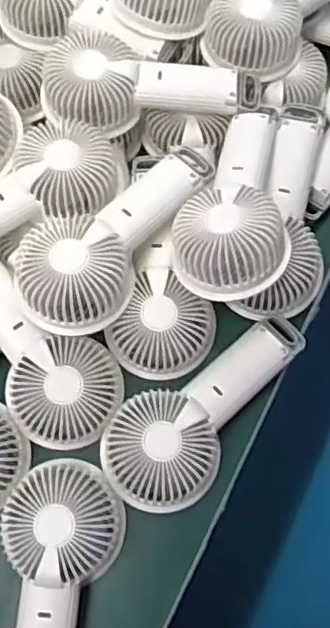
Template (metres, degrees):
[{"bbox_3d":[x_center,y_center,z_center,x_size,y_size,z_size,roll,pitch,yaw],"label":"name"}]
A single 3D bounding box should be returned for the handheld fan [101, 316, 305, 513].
[{"bbox_3d":[0.032,0.067,0.448,0.187,0.039,0.084,-43,76,-12],"label":"handheld fan"}]

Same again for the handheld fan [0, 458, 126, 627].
[{"bbox_3d":[-0.076,0.197,0.413,0.087,0.049,0.188,0,71,2],"label":"handheld fan"}]

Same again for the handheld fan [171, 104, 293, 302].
[{"bbox_3d":[0.059,-0.098,0.475,0.087,0.049,0.186,6,56,14],"label":"handheld fan"}]

